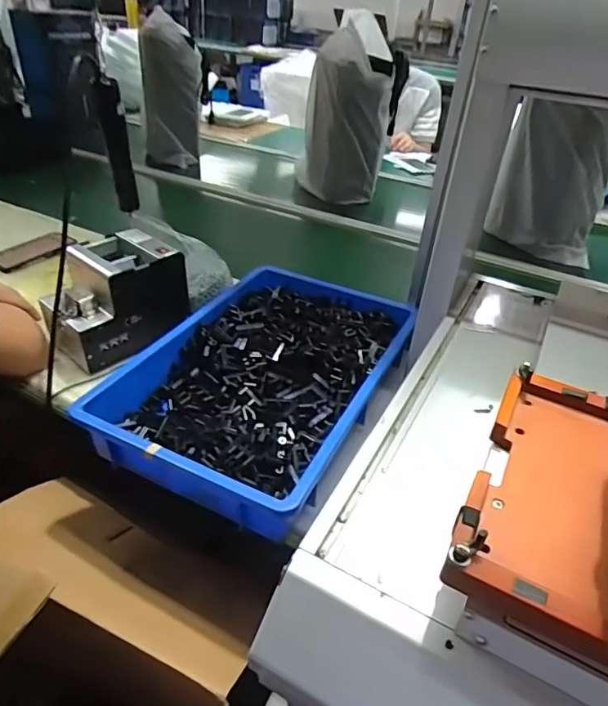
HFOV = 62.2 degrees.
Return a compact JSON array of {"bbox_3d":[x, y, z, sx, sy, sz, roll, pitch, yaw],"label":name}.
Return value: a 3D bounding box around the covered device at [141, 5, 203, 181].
[{"bbox_3d":[-0.426,-0.816,1.623,0.171,0.450,0.259,-7,38,-16],"label":"covered device"}]

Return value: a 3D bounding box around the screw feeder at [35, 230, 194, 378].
[{"bbox_3d":[-0.296,-0.091,0.795,0.191,0.140,0.145,-26,46,-35],"label":"screw feeder"}]

